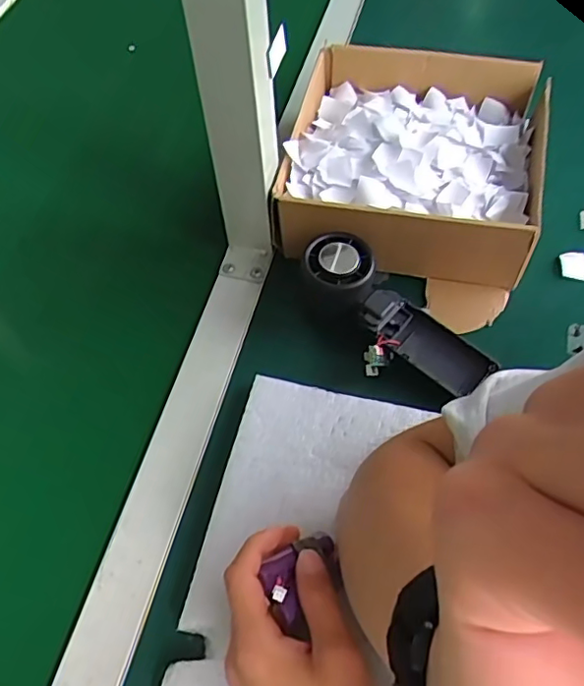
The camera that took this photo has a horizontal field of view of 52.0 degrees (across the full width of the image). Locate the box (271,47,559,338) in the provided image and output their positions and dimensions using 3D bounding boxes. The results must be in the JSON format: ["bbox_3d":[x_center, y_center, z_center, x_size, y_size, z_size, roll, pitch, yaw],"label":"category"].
[{"bbox_3d":[0.104,-0.164,0.531,0.211,0.075,0.257,10,58,9],"label":"box"}]

